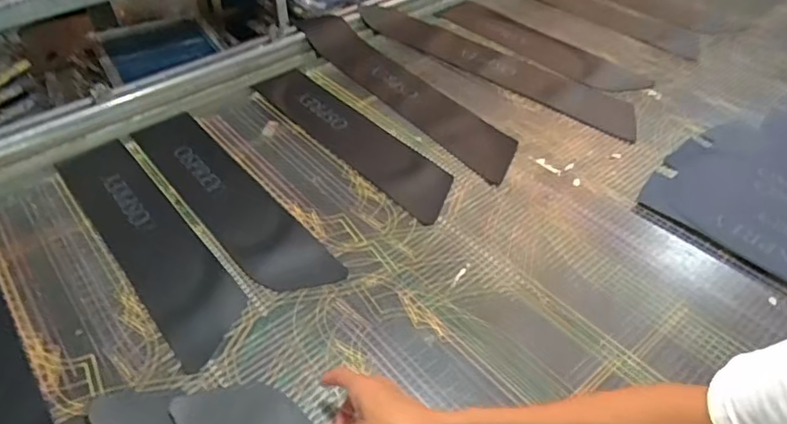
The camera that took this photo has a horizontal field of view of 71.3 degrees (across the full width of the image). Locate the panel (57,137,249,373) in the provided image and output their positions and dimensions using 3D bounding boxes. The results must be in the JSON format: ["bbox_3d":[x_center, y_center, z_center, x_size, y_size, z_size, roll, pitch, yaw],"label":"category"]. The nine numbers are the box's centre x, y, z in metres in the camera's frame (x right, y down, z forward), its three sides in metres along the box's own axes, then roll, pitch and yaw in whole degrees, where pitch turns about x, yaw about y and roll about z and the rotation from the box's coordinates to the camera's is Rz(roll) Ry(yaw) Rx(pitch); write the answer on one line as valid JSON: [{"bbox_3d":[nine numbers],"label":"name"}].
[{"bbox_3d":[-0.388,0.031,0.864,0.117,0.007,0.536,-31,52,-26],"label":"panel"}]

